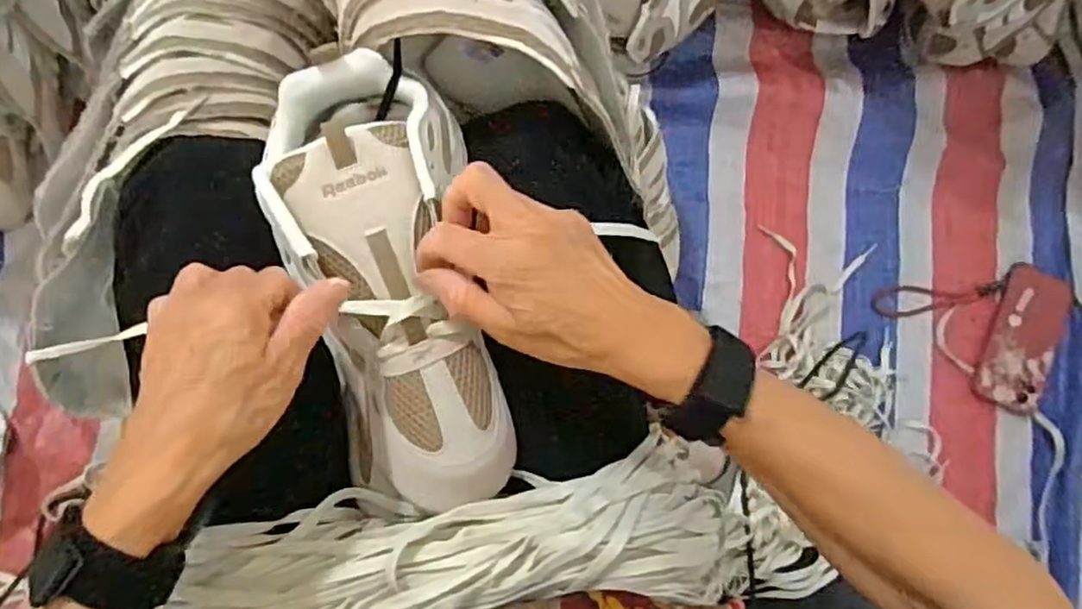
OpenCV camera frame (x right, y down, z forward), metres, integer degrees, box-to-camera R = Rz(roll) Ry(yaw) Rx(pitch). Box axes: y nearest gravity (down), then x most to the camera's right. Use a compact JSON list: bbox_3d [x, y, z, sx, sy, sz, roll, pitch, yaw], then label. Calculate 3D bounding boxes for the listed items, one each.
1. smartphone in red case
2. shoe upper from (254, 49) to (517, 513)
[{"bbox_3d":[0.536,0.037,0.767,0.070,0.010,0.157,19,88,12],"label":"smartphone in red case"},{"bbox_3d":[-0.082,-0.013,0.390,0.102,0.065,0.257,-14,89,-7],"label":"shoe upper"}]

